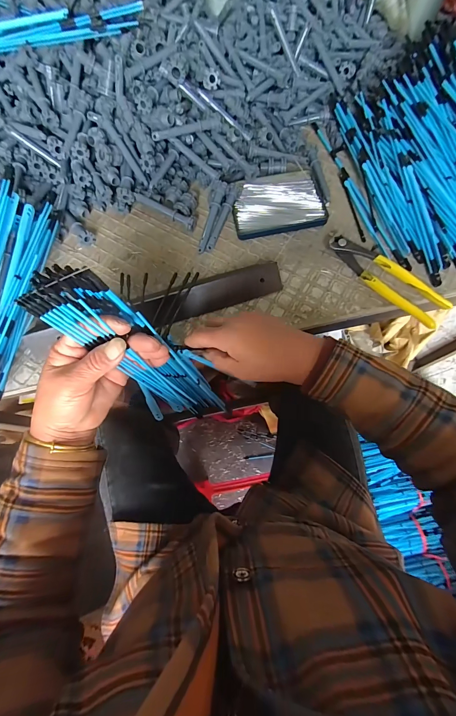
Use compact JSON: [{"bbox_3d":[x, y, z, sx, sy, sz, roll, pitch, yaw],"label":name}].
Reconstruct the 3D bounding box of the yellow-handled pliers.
[{"bbox_3d":[0.203,-0.105,0.382,0.047,0.015,0.163,-42,77,-11],"label":"yellow-handled pliers"}]

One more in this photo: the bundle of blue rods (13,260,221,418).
[{"bbox_3d":[-0.084,0.011,0.311,0.057,0.279,0.074,35,76,28],"label":"bundle of blue rods"}]

